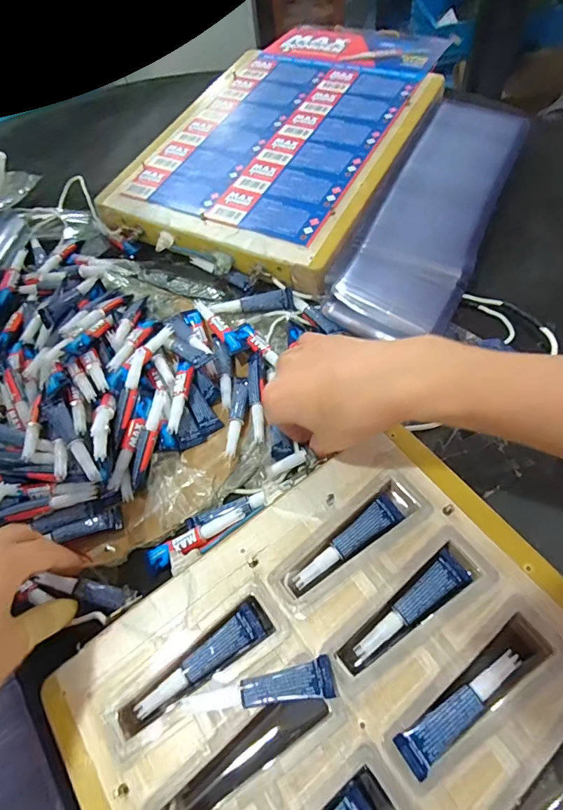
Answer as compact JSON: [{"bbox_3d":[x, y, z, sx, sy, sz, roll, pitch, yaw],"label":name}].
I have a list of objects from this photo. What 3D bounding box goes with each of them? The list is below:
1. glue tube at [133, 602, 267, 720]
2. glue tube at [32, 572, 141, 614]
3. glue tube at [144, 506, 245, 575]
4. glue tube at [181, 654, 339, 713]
[{"bbox_3d":[-0.045,0.150,0.252,0.079,0.008,0.020,-39,64,-14],"label":"glue tube"},{"bbox_3d":[-0.134,0.128,0.304,0.074,0.012,0.015,9,62,13],"label":"glue tube"},{"bbox_3d":[-0.061,0.093,0.310,0.075,0.014,0.018,-29,66,-1],"label":"glue tube"},{"bbox_3d":[-0.010,0.152,0.235,0.077,0.014,0.017,-12,61,0],"label":"glue tube"}]

